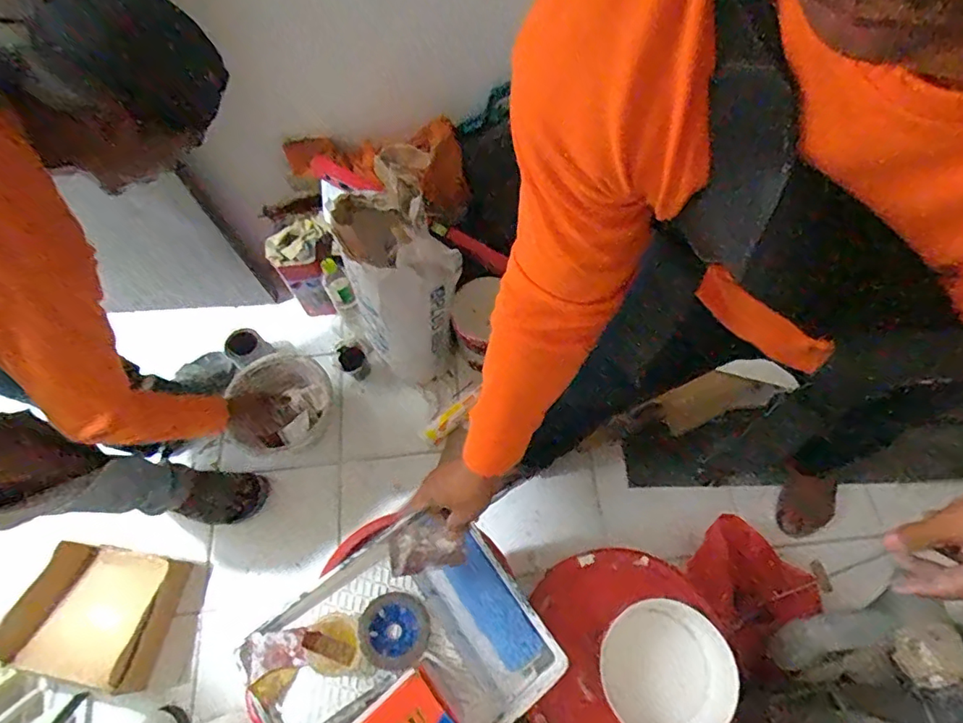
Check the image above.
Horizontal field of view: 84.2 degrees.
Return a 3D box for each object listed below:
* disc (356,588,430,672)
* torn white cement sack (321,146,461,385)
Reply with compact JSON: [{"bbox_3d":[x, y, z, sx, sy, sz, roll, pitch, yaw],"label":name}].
[{"bbox_3d":[-0.120,0.374,0.746,0.099,0.010,0.095,14,51,-18],"label":"disc"},{"bbox_3d":[-0.184,-0.207,1.191,0.223,0.553,0.320,-22,66,-7],"label":"torn white cement sack"}]

